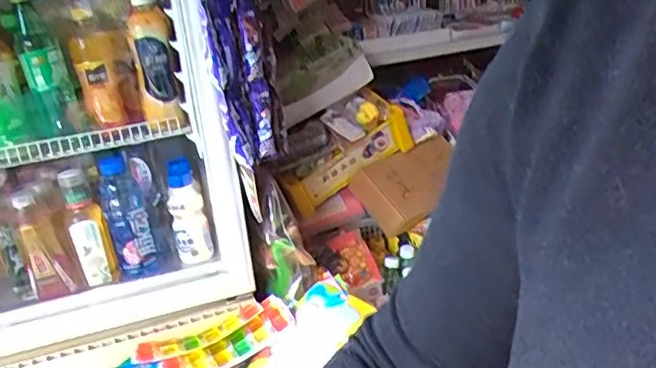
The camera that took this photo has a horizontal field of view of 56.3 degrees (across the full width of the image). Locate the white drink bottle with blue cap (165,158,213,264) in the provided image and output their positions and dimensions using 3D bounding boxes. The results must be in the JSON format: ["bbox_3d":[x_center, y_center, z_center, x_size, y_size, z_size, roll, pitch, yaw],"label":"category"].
[{"bbox_3d":[-0.242,0.051,1.070,0.060,0.169,0.055,-9,23,-9],"label":"white drink bottle with blue cap"}]

